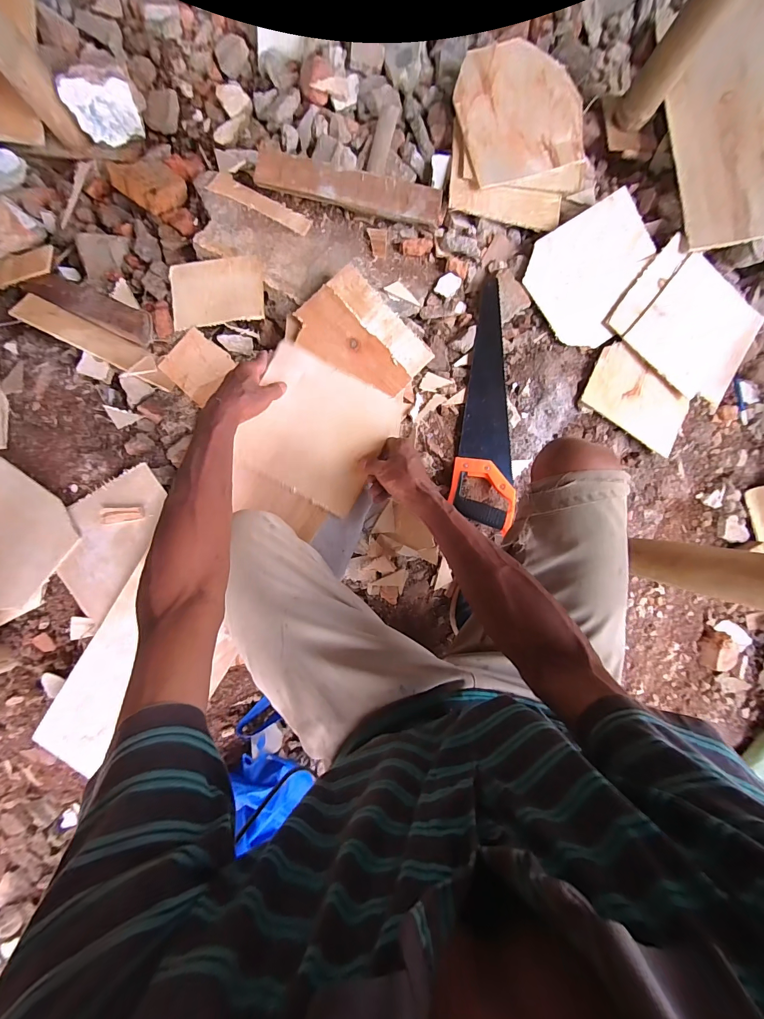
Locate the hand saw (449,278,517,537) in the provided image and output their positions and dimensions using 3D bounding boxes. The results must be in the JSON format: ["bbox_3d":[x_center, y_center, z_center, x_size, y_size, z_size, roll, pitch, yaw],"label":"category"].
[{"bbox_3d":[0.181,-0.192,0.676,0.114,0.024,0.447,1,90,-2],"label":"hand saw"}]

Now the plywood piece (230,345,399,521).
[{"bbox_3d":[-0.097,-0.116,0.559,0.201,0.007,0.189,27,98,2],"label":"plywood piece"}]

